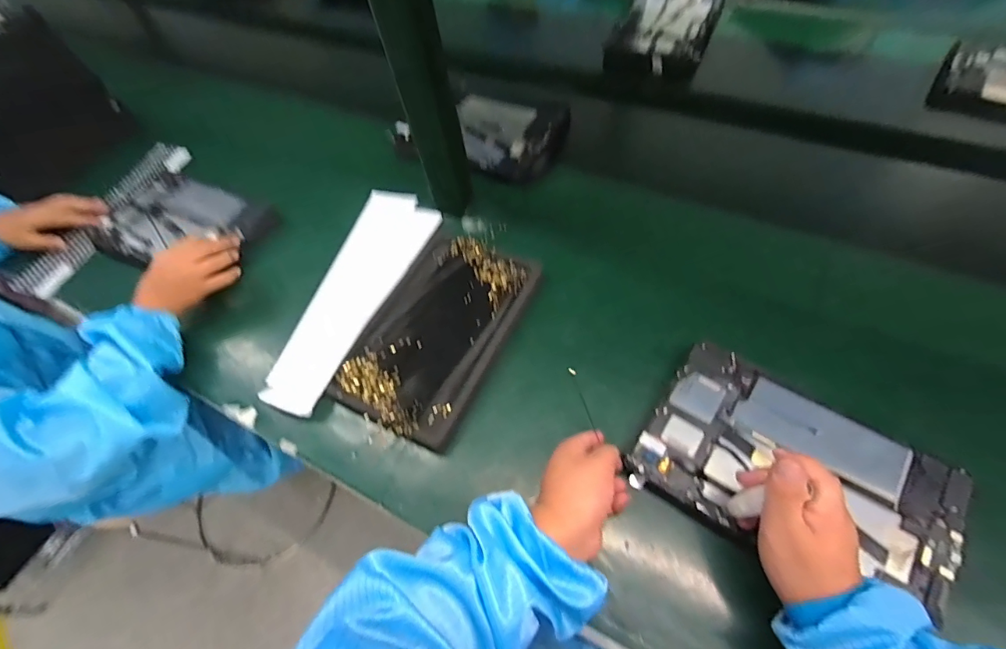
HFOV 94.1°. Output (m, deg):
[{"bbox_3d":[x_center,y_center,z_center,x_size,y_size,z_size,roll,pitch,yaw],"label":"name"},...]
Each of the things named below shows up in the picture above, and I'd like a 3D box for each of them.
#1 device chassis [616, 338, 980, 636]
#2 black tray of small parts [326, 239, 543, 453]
[{"bbox_3d":[0.246,0.124,0.400,0.232,0.030,0.151,32,65,20],"label":"device chassis"},{"bbox_3d":[-0.073,0.002,0.533,0.151,0.010,0.246,22,62,15],"label":"black tray of small parts"}]

